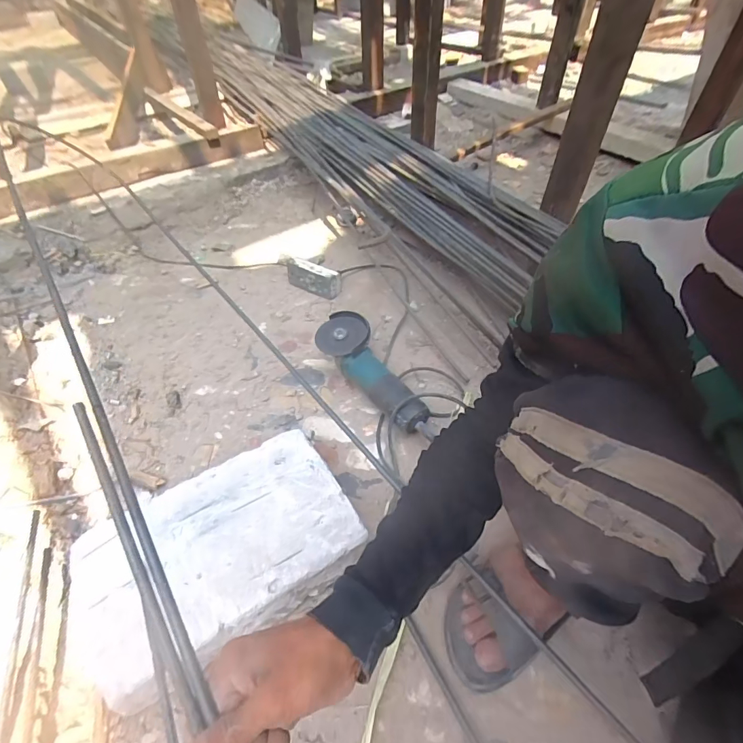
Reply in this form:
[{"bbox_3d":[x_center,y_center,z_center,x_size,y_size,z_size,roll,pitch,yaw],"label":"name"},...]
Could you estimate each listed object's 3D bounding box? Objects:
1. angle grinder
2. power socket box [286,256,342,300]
[{"bbox_3d":[-0.001,0.001,0.747,0.094,0.094,0.263,-32,54,-23],"label":"angle grinder"},{"bbox_3d":[-0.141,-0.227,0.979,0.148,0.062,0.049,25,54,23],"label":"power socket box"}]

